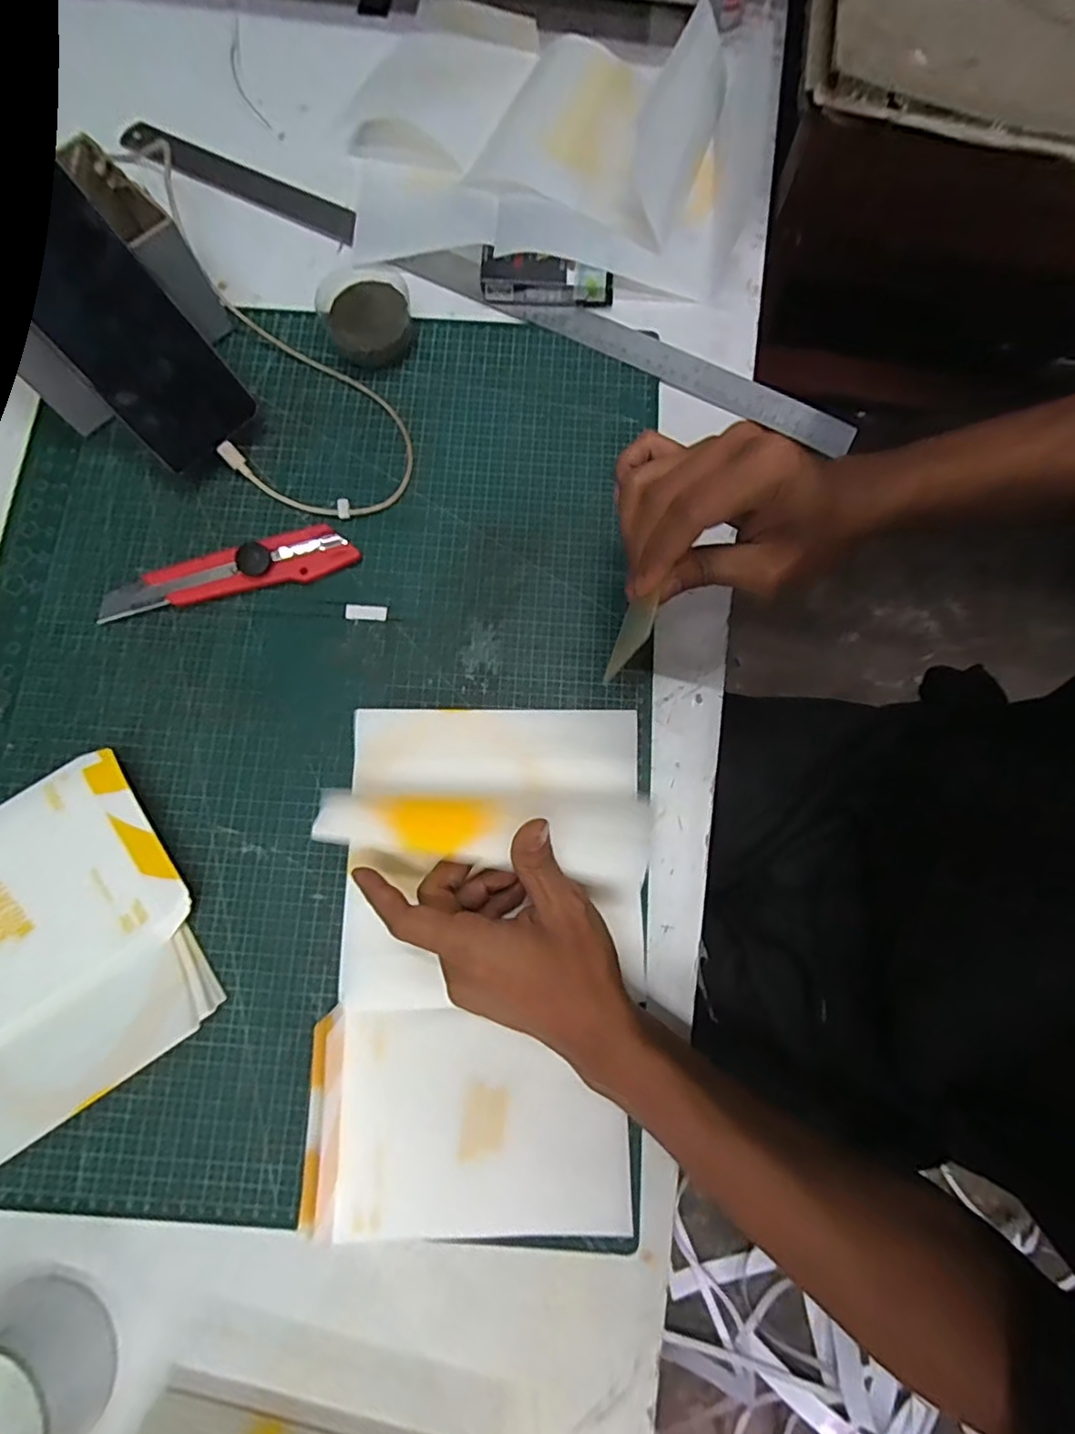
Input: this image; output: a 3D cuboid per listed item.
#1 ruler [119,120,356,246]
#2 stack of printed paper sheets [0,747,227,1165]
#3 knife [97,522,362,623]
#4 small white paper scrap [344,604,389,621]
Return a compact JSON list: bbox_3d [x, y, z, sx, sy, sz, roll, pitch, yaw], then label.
[{"bbox_3d":[-0.239,-0.433,0.482,0.219,0.005,0.035,27,77,7],"label":"ruler"},{"bbox_3d":[-0.294,0.141,0.338,0.198,0.021,0.173,-33,79,-7],"label":"stack of printed paper sheets"},{"bbox_3d":[-0.204,-0.094,0.393,0.166,0.017,0.032,-17,78,-4],"label":"knife"},{"bbox_3d":[-0.114,-0.070,0.399,0.028,0.004,0.011,4,77,0],"label":"small white paper scrap"}]

